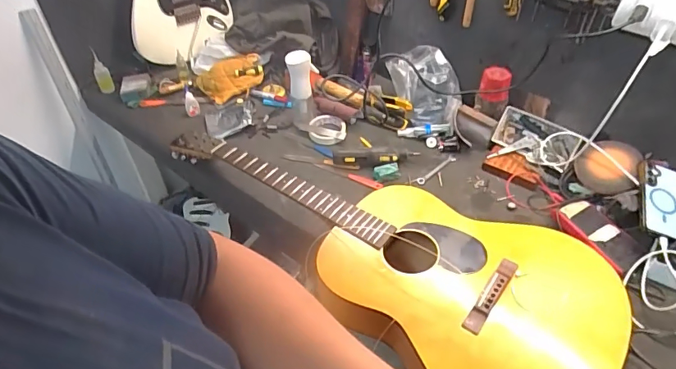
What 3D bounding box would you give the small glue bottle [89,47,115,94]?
[{"bbox_3d":[-0.646,-0.306,1.249,0.040,0.121,0.034,-23,49,-19],"label":"small glue bottle"}]

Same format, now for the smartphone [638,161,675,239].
[{"bbox_3d":[0.615,0.026,0.876,0.079,0.013,0.174,16,60,7],"label":"smartphone"}]

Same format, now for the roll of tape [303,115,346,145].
[{"bbox_3d":[-0.028,-0.139,1.153,0.097,0.016,0.097,-1,45,1],"label":"roll of tape"}]

